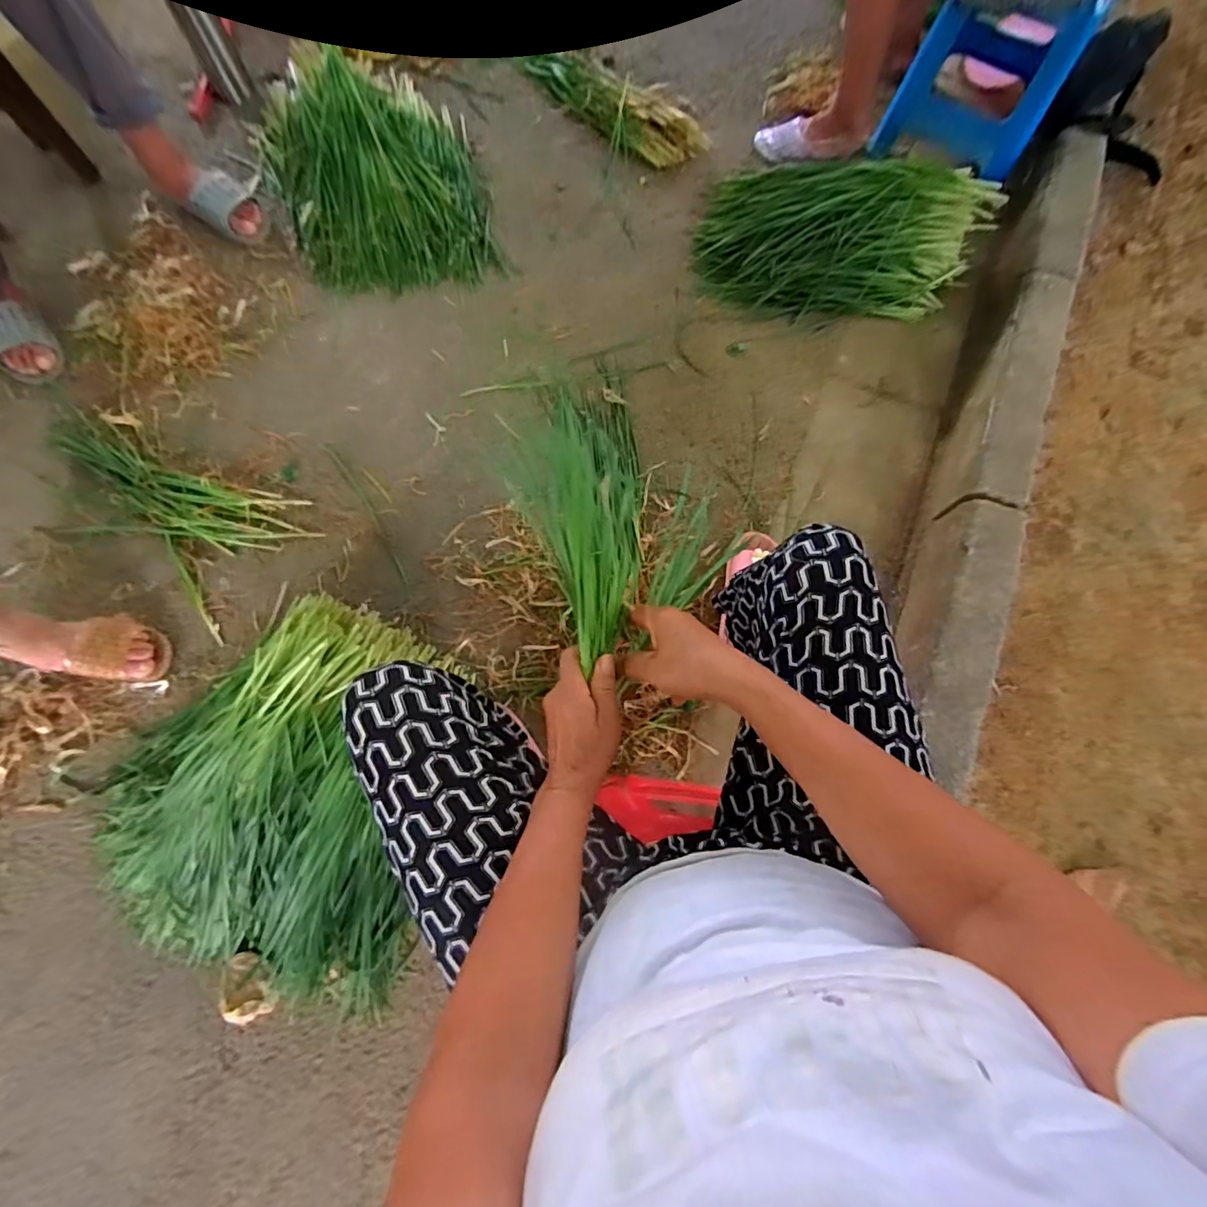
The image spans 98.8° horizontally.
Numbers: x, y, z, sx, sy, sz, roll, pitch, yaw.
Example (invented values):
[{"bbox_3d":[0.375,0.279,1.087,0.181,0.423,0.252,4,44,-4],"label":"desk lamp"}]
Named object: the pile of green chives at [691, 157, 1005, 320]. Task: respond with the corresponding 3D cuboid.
[{"bbox_3d":[0.455,-0.713,0.998,0.535,0.163,0.283,16,74,2],"label":"pile of green chives"}]

